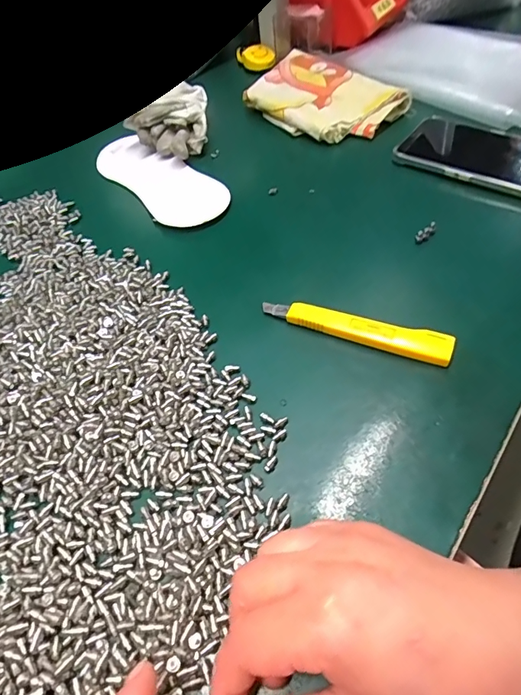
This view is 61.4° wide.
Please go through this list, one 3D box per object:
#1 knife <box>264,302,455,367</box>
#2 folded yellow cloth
[{"bbox_3d":[0.064,-0.012,0.307,0.132,0.014,0.020,16,56,16],"label":"knife"},{"bbox_3d":[0.072,-0.284,0.499,0.117,0.032,0.163,-40,60,-22],"label":"folded yellow cloth"}]

